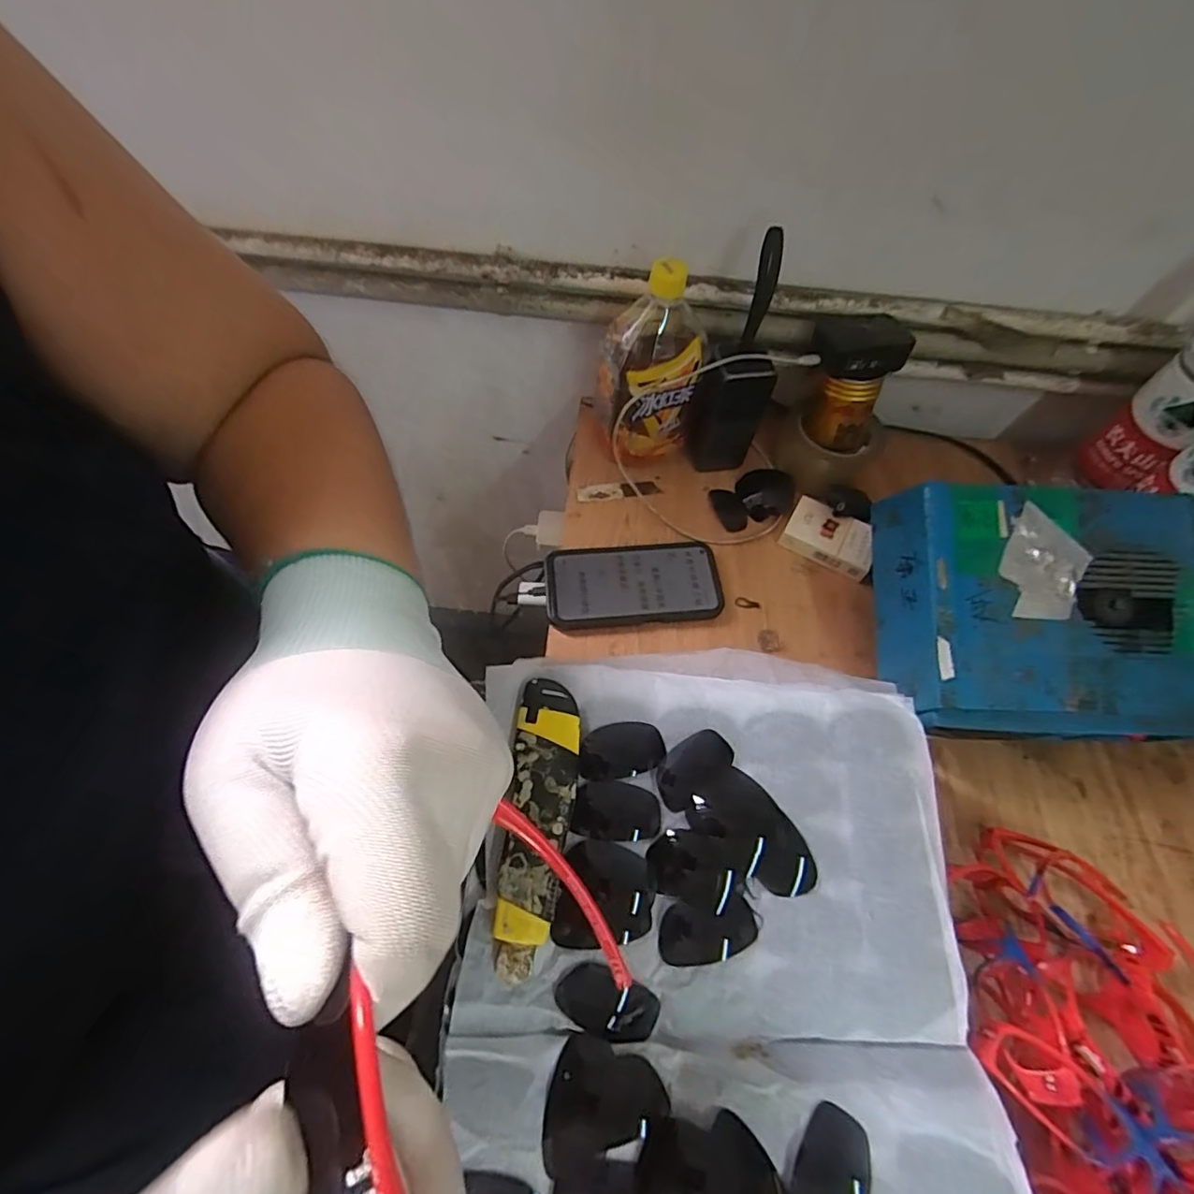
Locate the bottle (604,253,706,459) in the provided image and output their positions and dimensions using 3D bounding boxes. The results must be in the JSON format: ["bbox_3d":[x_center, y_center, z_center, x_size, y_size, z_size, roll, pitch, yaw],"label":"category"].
[{"bbox_3d":[0.051,-0.224,0.549,0.092,0.177,0.094,5,61,0],"label":"bottle"}]

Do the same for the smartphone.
[{"bbox_3d":[0.036,-0.012,0.548,0.165,0.012,0.081,-5,61,-6],"label":"smartphone"}]

